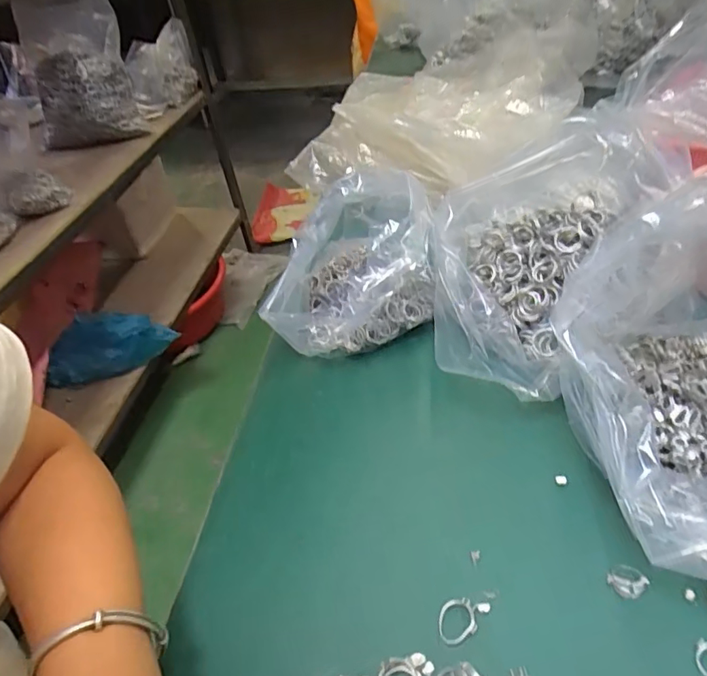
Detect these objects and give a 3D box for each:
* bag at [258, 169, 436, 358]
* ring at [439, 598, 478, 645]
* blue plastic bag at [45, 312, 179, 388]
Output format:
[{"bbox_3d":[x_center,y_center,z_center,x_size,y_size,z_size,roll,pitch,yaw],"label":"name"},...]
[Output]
[{"bbox_3d":[-0.006,-0.061,0.456,0.150,0.130,0.104,-13,42,-5],"label":"bag"},{"bbox_3d":[0.058,0.159,0.294,0.021,0.006,0.021,-4,42,4],"label":"ring"},{"bbox_3d":[-0.539,0.014,1.193,0.262,0.102,0.135,-9,43,0],"label":"blue plastic bag"}]

